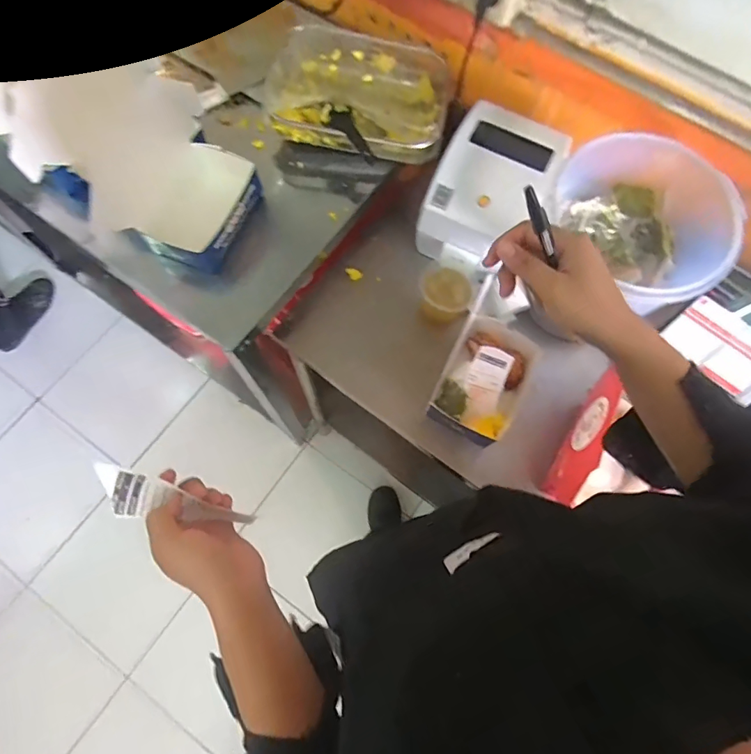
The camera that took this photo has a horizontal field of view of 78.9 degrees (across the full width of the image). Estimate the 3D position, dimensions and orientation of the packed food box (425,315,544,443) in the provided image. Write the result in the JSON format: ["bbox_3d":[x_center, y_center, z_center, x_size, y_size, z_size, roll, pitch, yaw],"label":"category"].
[{"bbox_3d":[0.181,0.004,0.733,0.130,0.073,0.181,26,72,7],"label":"packed food box"}]

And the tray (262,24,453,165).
[{"bbox_3d":[-0.027,-0.477,0.777,0.301,0.077,0.232,10,71,1],"label":"tray"}]

